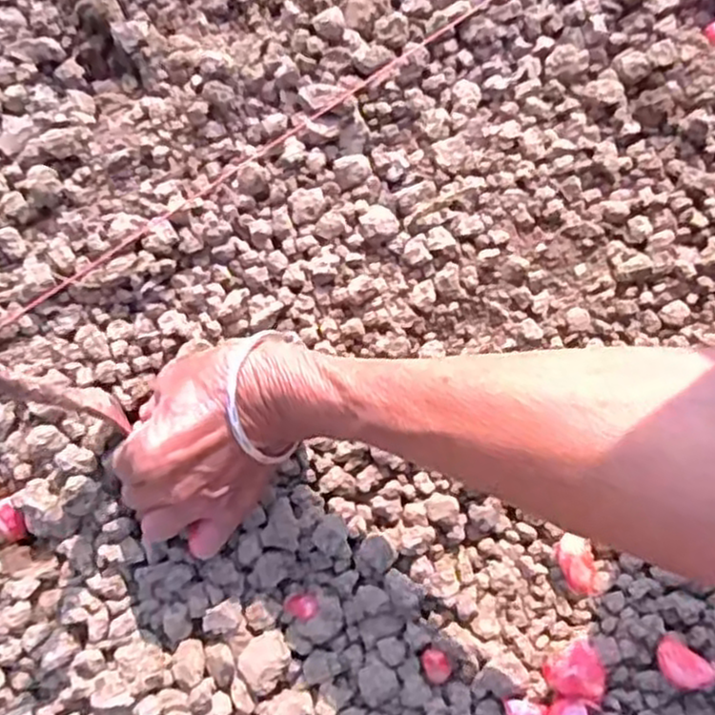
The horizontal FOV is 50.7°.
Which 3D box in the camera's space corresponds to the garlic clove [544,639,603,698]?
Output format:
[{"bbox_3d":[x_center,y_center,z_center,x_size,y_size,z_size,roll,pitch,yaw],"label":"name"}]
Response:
[{"bbox_3d":[0.116,0.170,0.409,0.031,0.029,0.025,-7,79,-1],"label":"garlic clove"}]

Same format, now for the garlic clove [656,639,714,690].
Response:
[{"bbox_3d":[0.177,0.168,0.408,0.030,0.021,0.019,32,80,6],"label":"garlic clove"}]

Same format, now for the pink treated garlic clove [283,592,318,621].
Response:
[{"bbox_3d":[-0.032,0.141,0.428,0.019,0.010,0.013,10,79,2],"label":"pink treated garlic clove"}]

